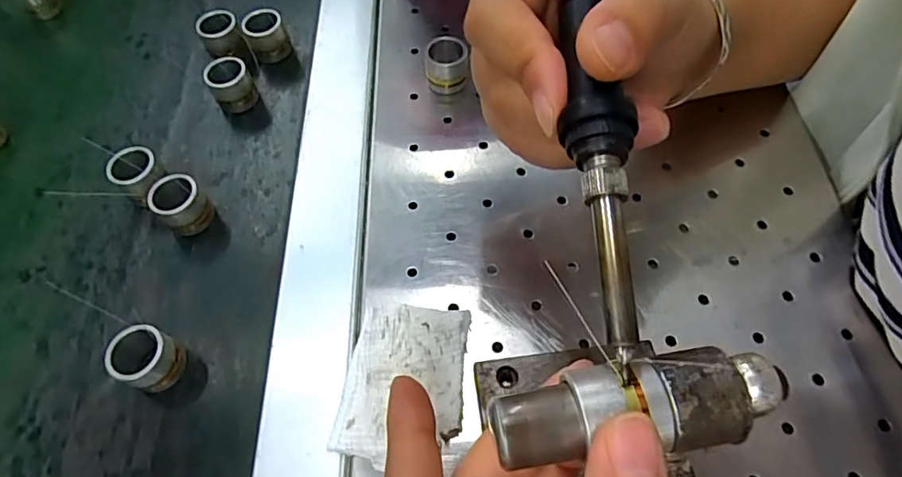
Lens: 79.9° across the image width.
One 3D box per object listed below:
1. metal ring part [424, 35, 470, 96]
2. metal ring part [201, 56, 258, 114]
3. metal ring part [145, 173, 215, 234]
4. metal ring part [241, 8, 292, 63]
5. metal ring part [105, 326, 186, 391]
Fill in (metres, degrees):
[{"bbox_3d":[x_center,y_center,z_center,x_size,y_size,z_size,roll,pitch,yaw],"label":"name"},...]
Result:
[{"bbox_3d":[-0.002,-0.100,0.315,0.024,0.026,0.023,-5,60,1],"label":"metal ring part"},{"bbox_3d":[-0.130,-0.090,0.321,0.024,0.027,0.021,-22,61,-9],"label":"metal ring part"},{"bbox_3d":[-0.139,-0.017,0.280,0.024,0.025,0.023,-37,64,-16],"label":"metal ring part"},{"bbox_3d":[-0.115,-0.126,0.339,0.024,0.027,0.021,-25,62,-10],"label":"metal ring part"},{"bbox_3d":[-0.136,0.054,0.241,0.023,0.024,0.025,-2,60,3],"label":"metal ring part"}]

